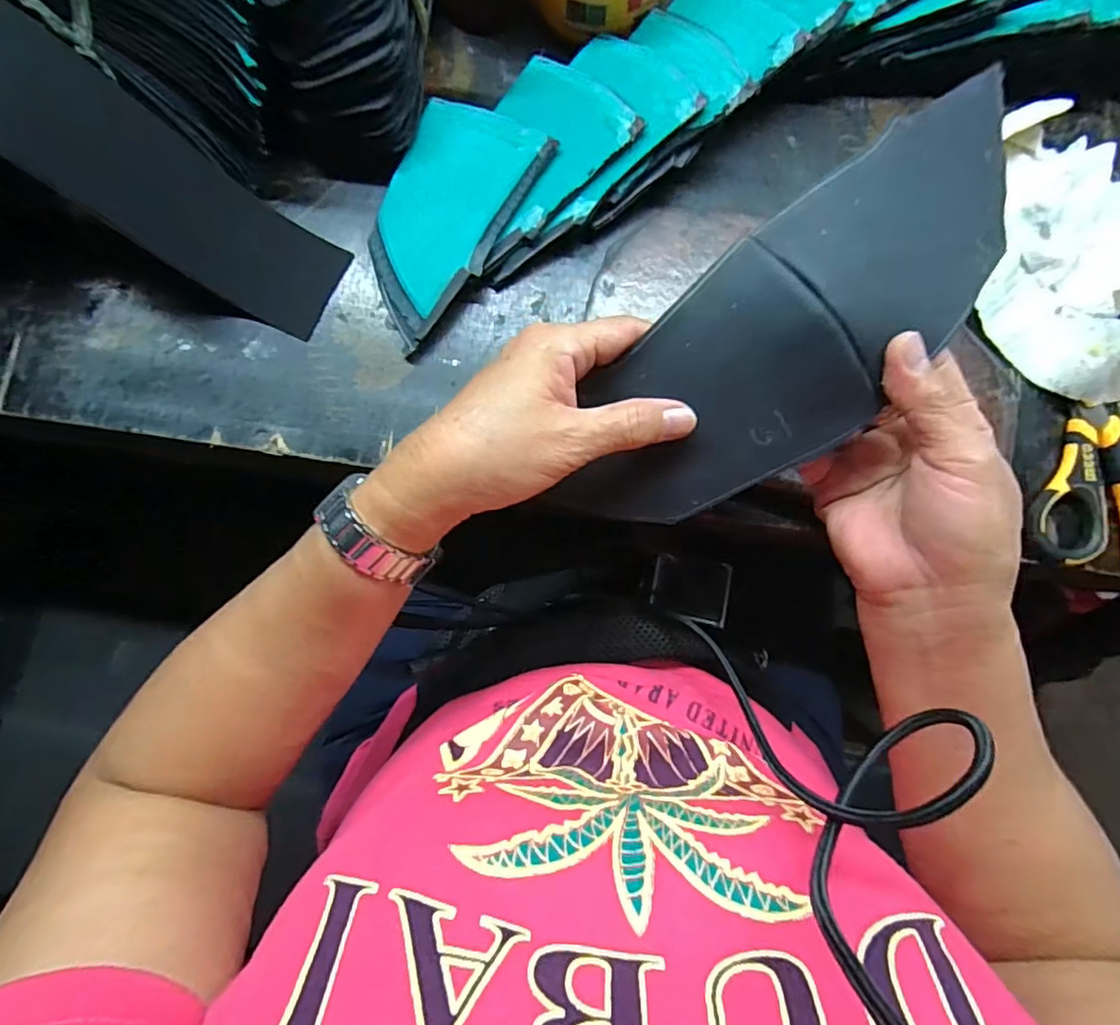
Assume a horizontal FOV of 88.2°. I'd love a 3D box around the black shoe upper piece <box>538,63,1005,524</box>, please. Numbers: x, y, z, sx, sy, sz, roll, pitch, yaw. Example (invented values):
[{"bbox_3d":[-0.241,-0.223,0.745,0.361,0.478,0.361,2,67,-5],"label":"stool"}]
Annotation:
[{"bbox_3d":[0.111,-0.085,0.258,0.261,0.045,0.091,-43,86,4],"label":"black shoe upper piece"}]

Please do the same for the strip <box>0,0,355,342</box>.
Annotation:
[{"bbox_3d":[-0.222,-0.182,0.319,0.199,0.029,0.068,30,81,-38],"label":"strip"}]

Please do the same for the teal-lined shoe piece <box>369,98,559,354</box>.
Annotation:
[{"bbox_3d":[-0.076,-0.186,0.364,0.084,0.026,0.148,31,83,2],"label":"teal-lined shoe piece"}]

